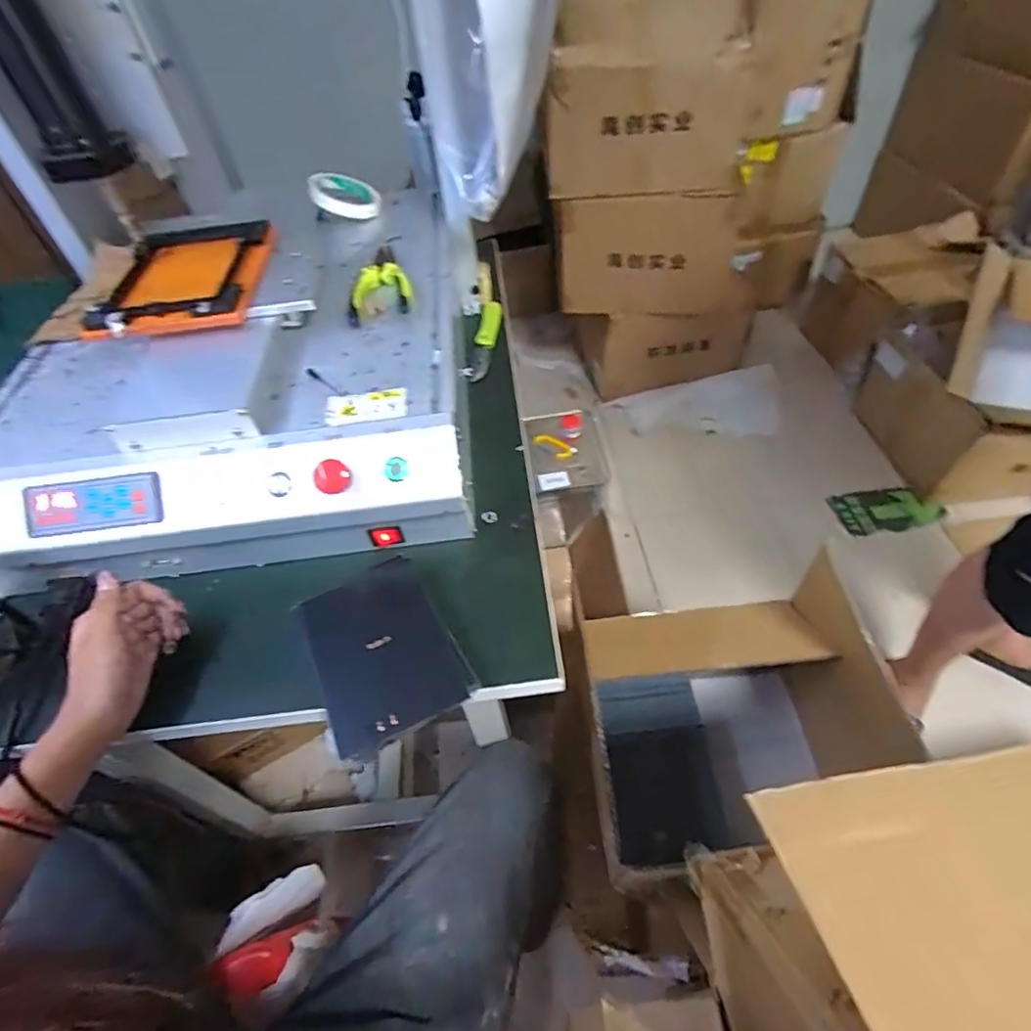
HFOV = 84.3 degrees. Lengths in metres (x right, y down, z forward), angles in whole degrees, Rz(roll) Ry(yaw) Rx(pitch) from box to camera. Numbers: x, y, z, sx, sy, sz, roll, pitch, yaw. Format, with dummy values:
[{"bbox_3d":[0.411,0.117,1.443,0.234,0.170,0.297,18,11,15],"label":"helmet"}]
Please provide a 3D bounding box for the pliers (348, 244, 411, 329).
[{"bbox_3d":[-0.151,-0.252,0.620,0.069,0.026,0.107,-13,50,-5],"label":"pliers"}]

